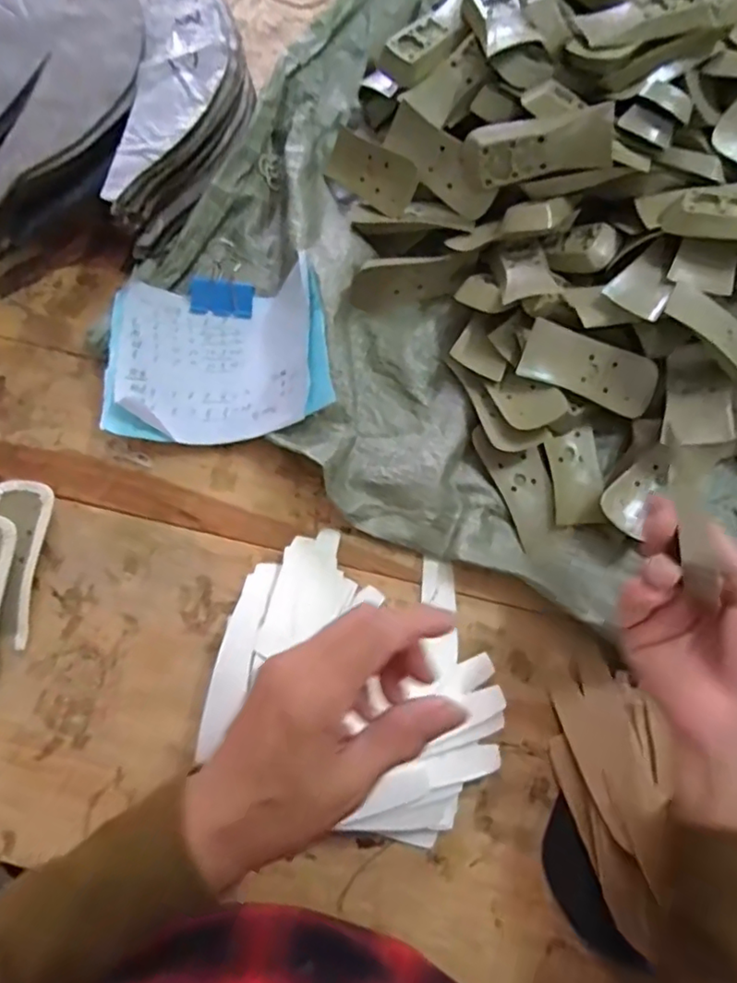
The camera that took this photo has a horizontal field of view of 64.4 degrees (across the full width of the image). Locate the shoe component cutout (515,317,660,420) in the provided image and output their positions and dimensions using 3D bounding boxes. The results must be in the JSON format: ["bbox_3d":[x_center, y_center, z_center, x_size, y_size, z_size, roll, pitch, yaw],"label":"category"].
[{"bbox_3d":[0.169,-0.093,0.446,0.106,0.005,0.044,18,103,-11],"label":"shoe component cutout"}]

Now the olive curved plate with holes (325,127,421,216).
[{"bbox_3d":[0.001,-0.277,0.508,0.008,0.042,0.104,-10,45,-46],"label":"olive curved plate with holes"}]

